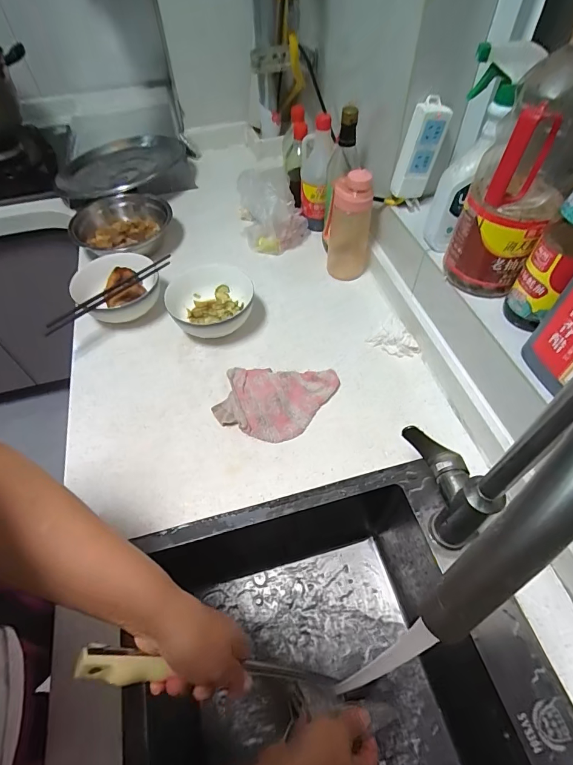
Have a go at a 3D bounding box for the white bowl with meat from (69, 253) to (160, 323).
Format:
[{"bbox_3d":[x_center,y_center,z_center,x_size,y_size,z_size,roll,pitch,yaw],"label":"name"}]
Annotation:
[{"bbox_3d":[-0.305,-0.166,0.710,0.139,0.074,0.140,0,55,0],"label":"white bowl with meat"}]

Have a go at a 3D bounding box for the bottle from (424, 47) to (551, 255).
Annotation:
[{"bbox_3d":[0.243,-0.294,0.522,0.063,0.227,0.063,23,58,18],"label":"bottle"}]

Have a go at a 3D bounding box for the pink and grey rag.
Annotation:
[{"bbox_3d":[-0.016,0.028,0.600,0.179,0.035,0.120,4,55,4],"label":"pink and grey rag"}]

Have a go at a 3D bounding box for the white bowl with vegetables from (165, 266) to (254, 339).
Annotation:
[{"bbox_3d":[-0.129,-0.128,0.689,0.139,0.070,0.133,0,55,0],"label":"white bowl with vegetables"}]

